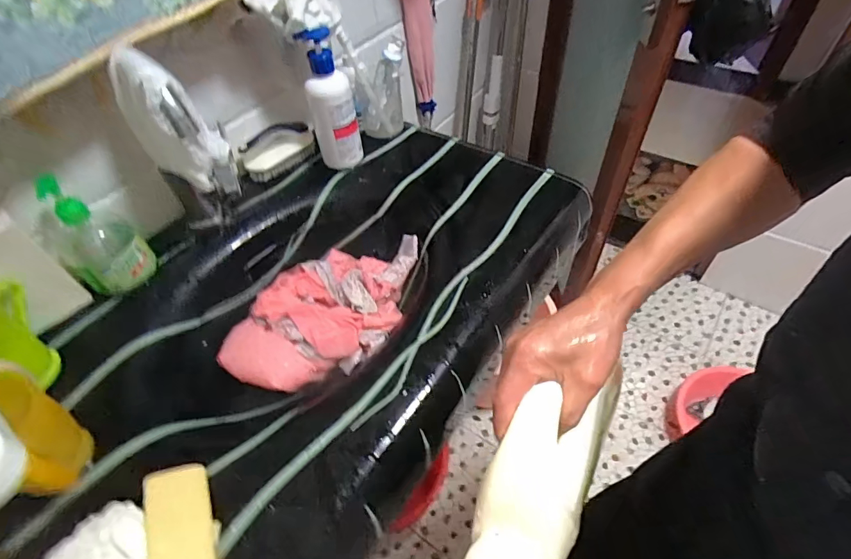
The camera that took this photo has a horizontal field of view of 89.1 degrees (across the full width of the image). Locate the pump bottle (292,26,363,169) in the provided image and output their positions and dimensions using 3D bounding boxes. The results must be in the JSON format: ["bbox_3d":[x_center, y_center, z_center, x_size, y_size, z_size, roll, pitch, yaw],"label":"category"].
[{"bbox_3d":[-0.147,-0.271,0.669,0.069,0.200,0.062,-13,51,-6],"label":"pump bottle"}]

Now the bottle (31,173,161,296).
[{"bbox_3d":[-0.427,-0.059,0.548,0.079,0.143,0.091,35,61,29],"label":"bottle"}]

